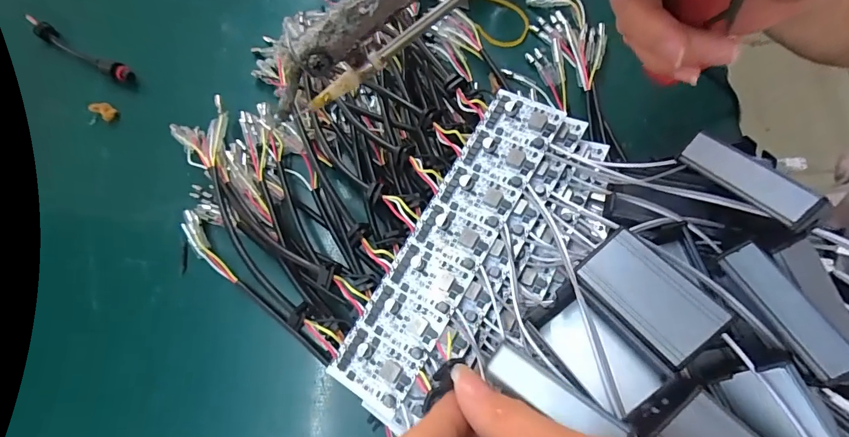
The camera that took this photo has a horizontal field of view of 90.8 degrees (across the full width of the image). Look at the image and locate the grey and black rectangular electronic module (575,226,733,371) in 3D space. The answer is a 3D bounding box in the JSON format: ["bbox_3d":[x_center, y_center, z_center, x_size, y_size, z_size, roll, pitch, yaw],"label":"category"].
[{"bbox_3d":[0.090,0.031,0.170,0.030,0.013,0.051,-39,61,4],"label":"grey and black rectangular electronic module"}]

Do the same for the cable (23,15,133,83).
[{"bbox_3d":[-0.267,-0.131,0.322,0.111,0.015,0.012,29,76,12],"label":"cable"}]

